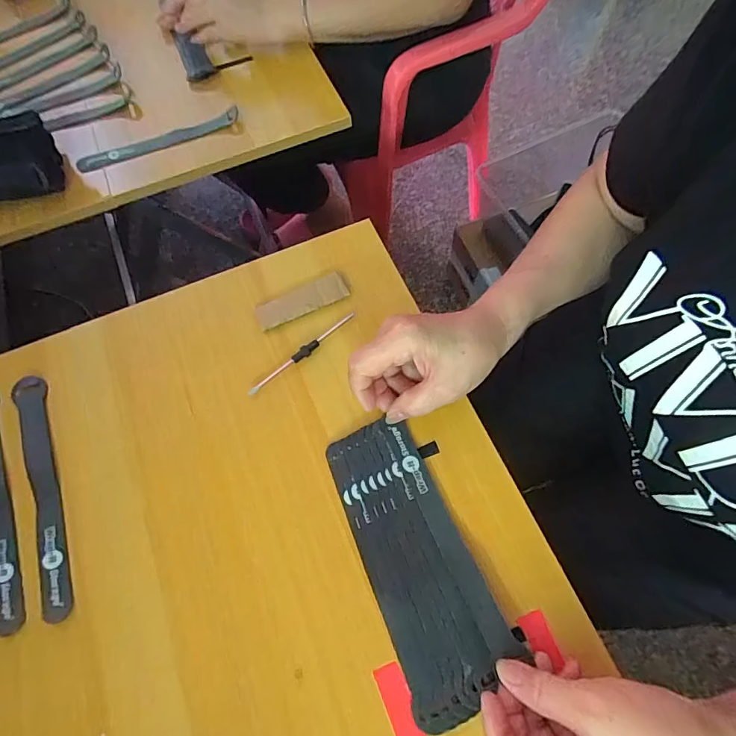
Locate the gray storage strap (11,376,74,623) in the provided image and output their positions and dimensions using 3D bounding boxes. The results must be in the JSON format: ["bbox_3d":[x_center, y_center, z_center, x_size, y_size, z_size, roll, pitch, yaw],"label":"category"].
[{"bbox_3d":[-0.254,0.094,0.354,0.023,0.005,0.193,-21,69,-8],"label":"gray storage strap"}]

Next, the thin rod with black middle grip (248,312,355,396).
[{"bbox_3d":[-0.056,-0.013,0.392,0.112,0.009,0.010,-36,72,-13],"label":"thin rod with black middle grip"}]

